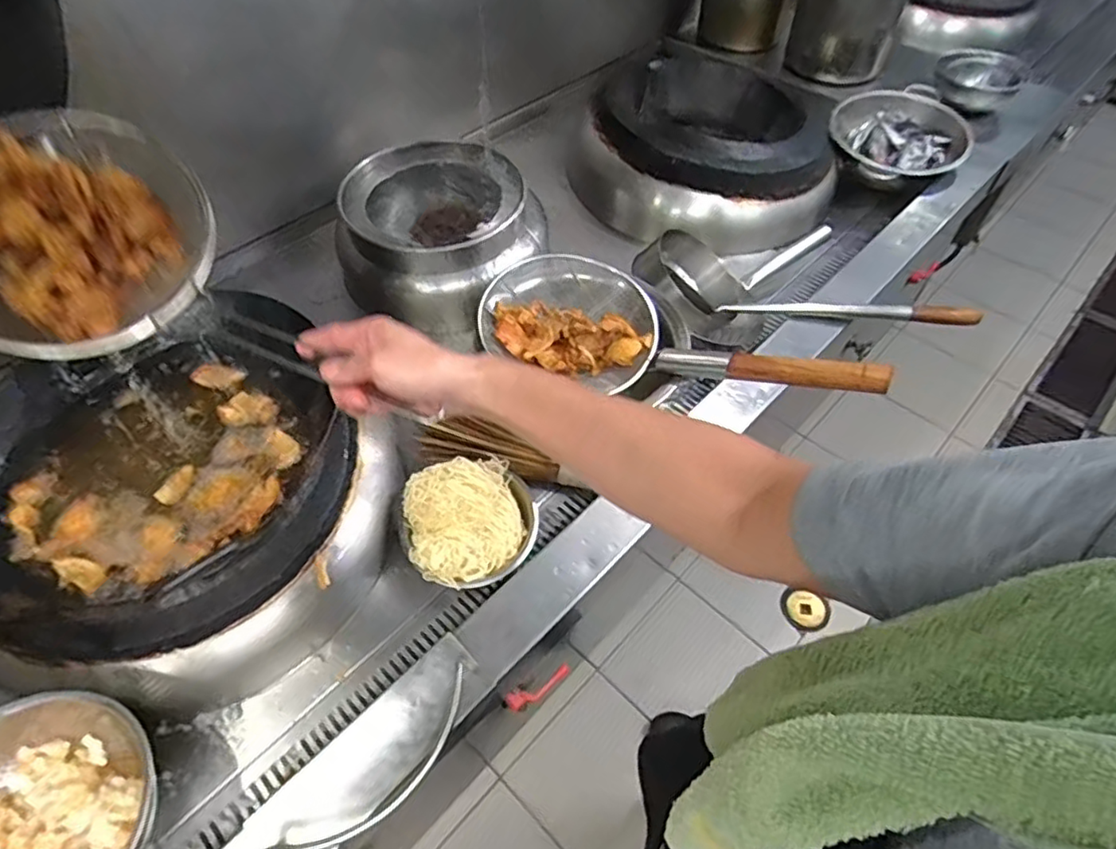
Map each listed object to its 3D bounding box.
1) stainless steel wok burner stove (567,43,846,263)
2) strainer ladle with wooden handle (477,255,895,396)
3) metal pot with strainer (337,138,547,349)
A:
[{"bbox_3d":[0.296,-0.533,1.221,0.539,0.185,0.435,-22,55,-14],"label":"stainless steel wok burner stove"},{"bbox_3d":[0.145,-0.118,0.820,0.489,0.113,0.177,16,55,13],"label":"strainer ladle with wooden handle"},{"bbox_3d":[-0.191,-0.306,1.048,0.275,0.191,0.291,-1,53,1],"label":"metal pot with strainer"}]

